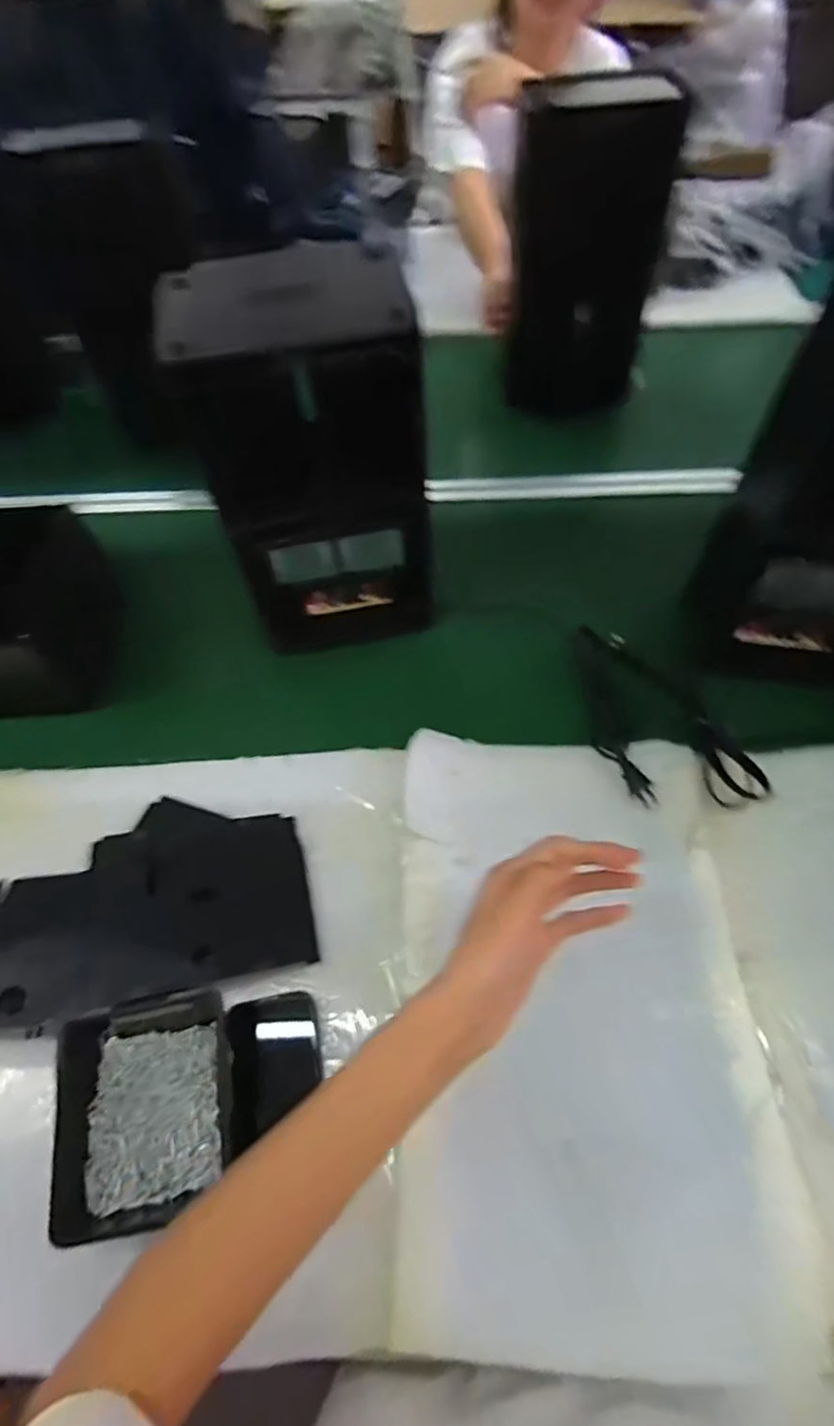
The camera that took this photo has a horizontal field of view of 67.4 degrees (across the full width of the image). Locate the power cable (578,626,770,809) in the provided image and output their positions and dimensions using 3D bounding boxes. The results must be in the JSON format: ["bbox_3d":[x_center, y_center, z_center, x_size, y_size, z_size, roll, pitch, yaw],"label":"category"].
[{"bbox_3d":[0.253,-0.002,0.640,0.148,0.016,0.213,-2,58,3],"label":"power cable"}]

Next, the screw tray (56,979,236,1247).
[{"bbox_3d":[-0.191,0.286,0.454,0.123,0.059,0.141,-10,60,-3],"label":"screw tray"}]

